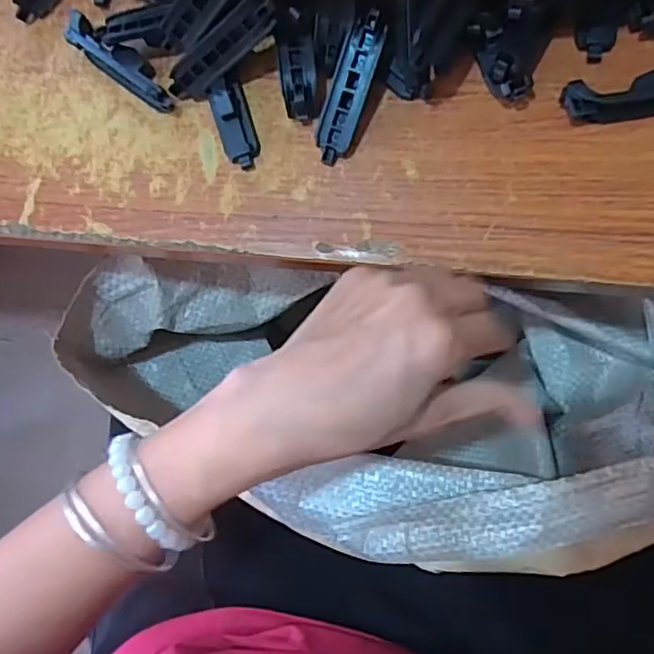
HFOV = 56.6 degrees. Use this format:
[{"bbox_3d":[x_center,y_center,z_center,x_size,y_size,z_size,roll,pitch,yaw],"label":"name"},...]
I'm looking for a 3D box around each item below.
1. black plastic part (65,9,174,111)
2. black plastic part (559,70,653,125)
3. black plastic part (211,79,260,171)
[{"bbox_3d":[-0.108,-0.139,0.322,0.070,0.017,0.019,37,92,9],"label":"black plastic part"},{"bbox_3d":[0.151,-0.108,0.284,0.076,0.015,0.019,-7,85,8],"label":"black plastic part"},{"bbox_3d":[-0.048,-0.104,0.315,0.018,0.015,0.045,-15,97,7],"label":"black plastic part"}]

